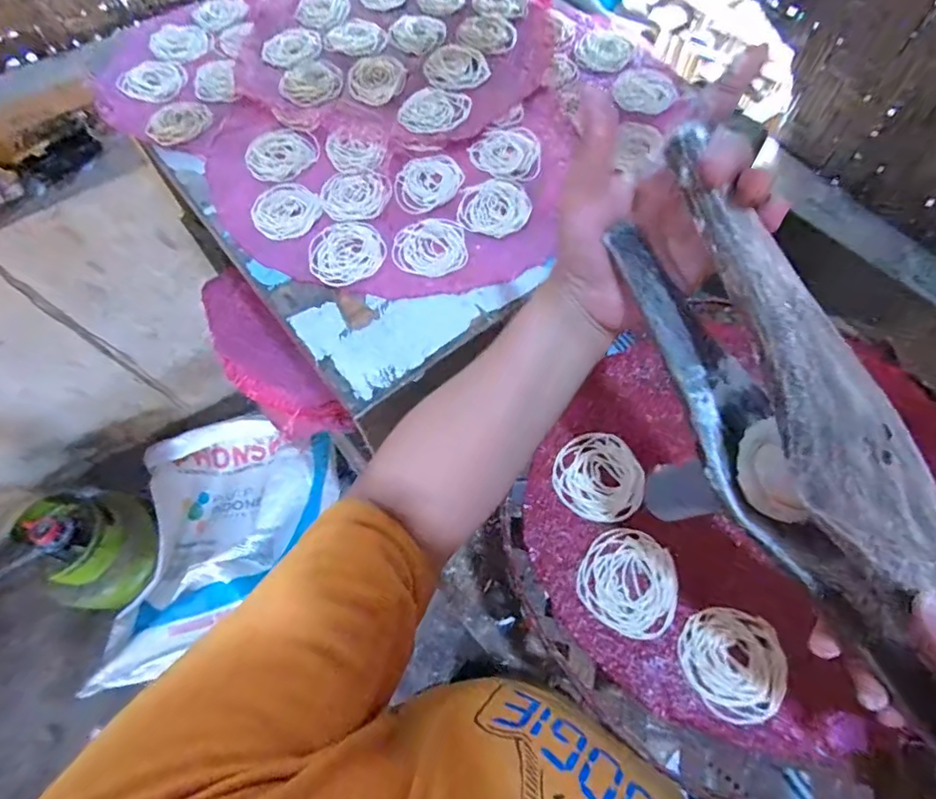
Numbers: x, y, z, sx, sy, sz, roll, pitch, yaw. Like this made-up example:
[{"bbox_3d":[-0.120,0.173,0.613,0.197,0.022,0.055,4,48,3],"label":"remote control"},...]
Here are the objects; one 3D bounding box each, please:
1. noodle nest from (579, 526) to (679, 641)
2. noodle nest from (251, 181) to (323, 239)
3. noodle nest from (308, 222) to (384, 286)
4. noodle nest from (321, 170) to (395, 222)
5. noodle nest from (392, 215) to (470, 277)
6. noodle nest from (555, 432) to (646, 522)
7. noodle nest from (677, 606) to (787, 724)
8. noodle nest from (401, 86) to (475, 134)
[{"bbox_3d":[0.120,0.134,0.382,0.069,0.004,0.070,-1,64,1],"label":"noodle nest"},{"bbox_3d":[-0.180,-0.187,0.508,0.063,0.007,0.069,-1,64,1],"label":"noodle nest"},{"bbox_3d":[-0.114,-0.141,0.485,0.067,0.005,0.076,-17,65,-7],"label":"noodle nest"},{"bbox_3d":[-0.111,-0.206,0.518,0.068,0.004,0.066,-10,64,-3],"label":"noodle nest"},{"bbox_3d":[-0.036,-0.145,0.486,0.067,0.004,0.065,-6,64,-1],"label":"noodle nest"},{"bbox_3d":[0.107,0.061,0.417,0.069,0.006,0.071,-1,64,1],"label":"noodle nest"},{"bbox_3d":[0.185,0.179,0.355,0.068,0.005,0.069,-1,64,1],"label":"noodle nest"},{"bbox_3d":[-0.036,-0.314,0.558,0.078,0.005,0.064,-16,65,-6],"label":"noodle nest"}]

